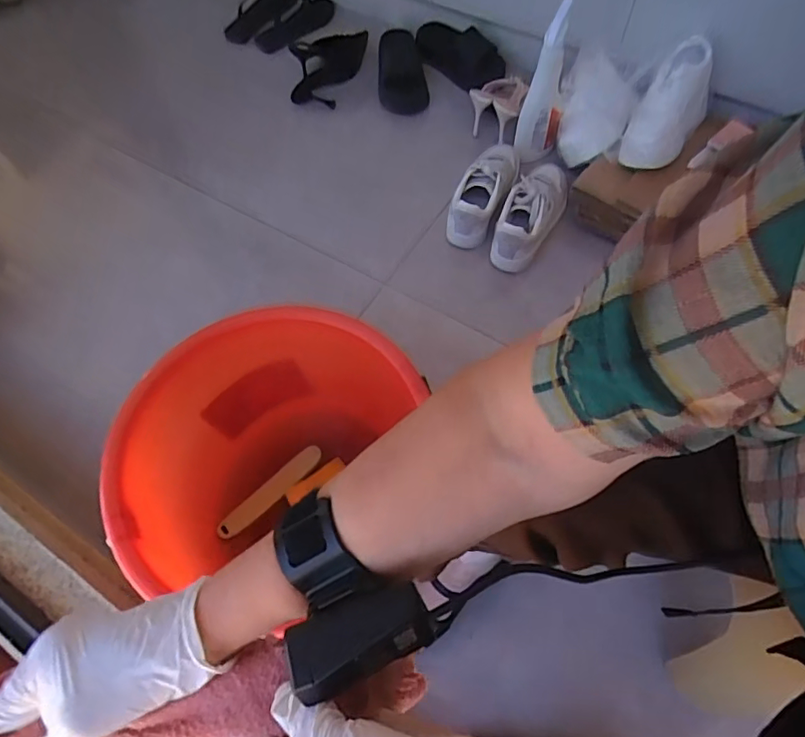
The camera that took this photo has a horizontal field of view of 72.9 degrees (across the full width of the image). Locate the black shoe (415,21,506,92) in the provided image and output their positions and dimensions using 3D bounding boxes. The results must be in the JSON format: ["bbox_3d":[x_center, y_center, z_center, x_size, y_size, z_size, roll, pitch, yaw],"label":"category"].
[{"bbox_3d":[0.117,-0.672,1.153,0.111,0.065,0.236,-37,67,-15],"label":"black shoe"}]

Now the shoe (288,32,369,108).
[{"bbox_3d":[-0.170,-0.668,1.192,0.125,0.065,0.221,25,67,15],"label":"shoe"}]

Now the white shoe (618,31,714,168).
[{"bbox_3d":[0.467,-0.452,0.944,0.100,0.084,0.243,31,87,17],"label":"white shoe"}]

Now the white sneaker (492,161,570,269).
[{"bbox_3d":[0.236,-0.284,0.968,0.084,0.095,0.234,28,68,16],"label":"white sneaker"}]

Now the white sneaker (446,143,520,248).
[{"bbox_3d":[0.155,-0.331,1.005,0.089,0.095,0.229,18,65,12],"label":"white sneaker"}]

